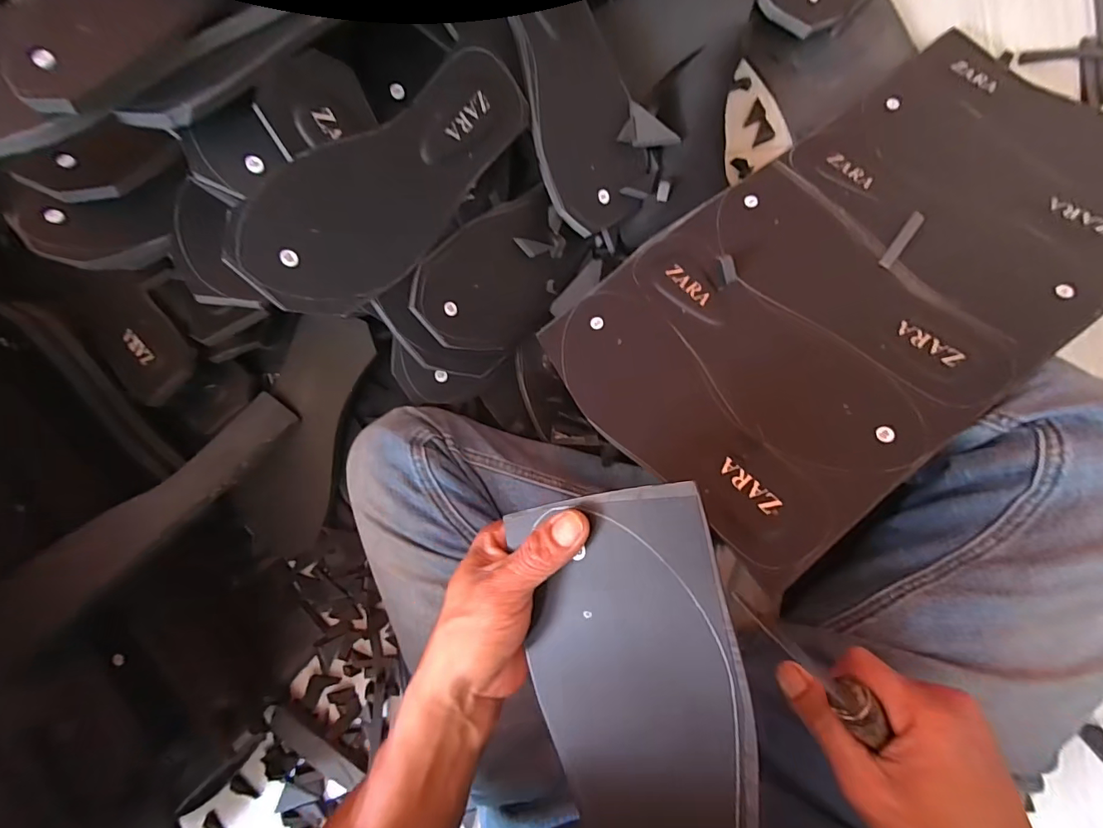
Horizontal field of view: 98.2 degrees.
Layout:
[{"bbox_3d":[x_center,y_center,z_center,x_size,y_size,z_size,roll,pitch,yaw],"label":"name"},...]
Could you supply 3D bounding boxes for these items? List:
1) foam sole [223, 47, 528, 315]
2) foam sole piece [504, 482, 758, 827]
[{"bbox_3d":[-0.114,-0.173,0.364,0.255,0.009,0.101,-43,122,-17],"label":"foam sole"},{"bbox_3d":[0.043,0.160,0.219,0.101,0.006,0.242,-16,79,28],"label":"foam sole piece"}]

